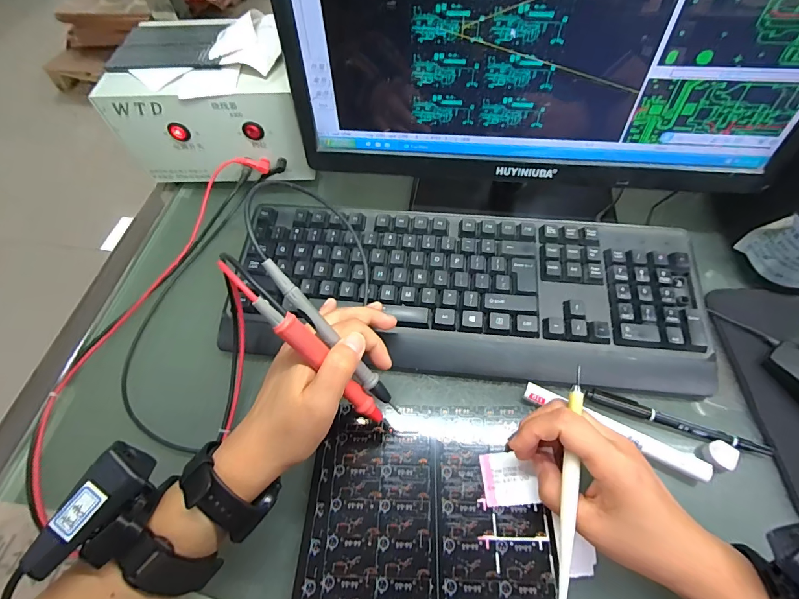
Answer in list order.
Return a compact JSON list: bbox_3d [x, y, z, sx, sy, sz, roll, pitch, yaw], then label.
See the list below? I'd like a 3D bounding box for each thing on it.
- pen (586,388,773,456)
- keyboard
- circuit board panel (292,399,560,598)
[{"bbox_3d":[0.230,0.101,0.327,0.140,0.008,0.014,18,61,12],"label":"pen"},{"bbox_3d":[0.060,-0.009,0.378,0.429,0.043,0.153,4,59,4],"label":"keyboard"},{"bbox_3d":[0.019,0.155,0.298,0.175,0.005,0.148,2,59,3],"label":"circuit board panel"}]

